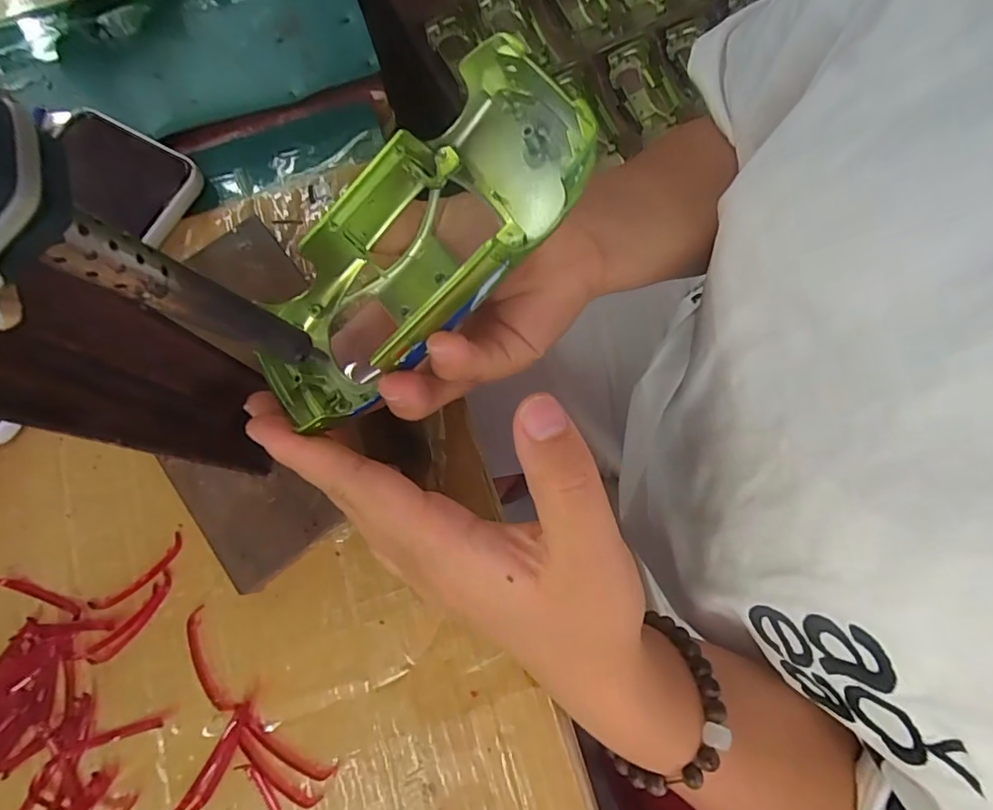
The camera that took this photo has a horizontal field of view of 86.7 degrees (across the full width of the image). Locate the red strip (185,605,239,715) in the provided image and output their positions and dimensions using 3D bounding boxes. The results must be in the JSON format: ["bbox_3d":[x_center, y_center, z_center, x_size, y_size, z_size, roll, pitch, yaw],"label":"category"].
[{"bbox_3d":[-0.122,0.108,0.220,0.012,0.004,0.044,-28,77,-6],"label":"red strip"}]

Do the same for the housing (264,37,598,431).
[{"bbox_3d":[-0.027,-0.047,0.179,0.138,0.040,0.052,-42,76,22],"label":"housing"}]

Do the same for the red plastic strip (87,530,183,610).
[{"bbox_3d":[-0.156,0.074,0.229,0.046,0.004,0.010,-41,78,-8],"label":"red plastic strip"}]

